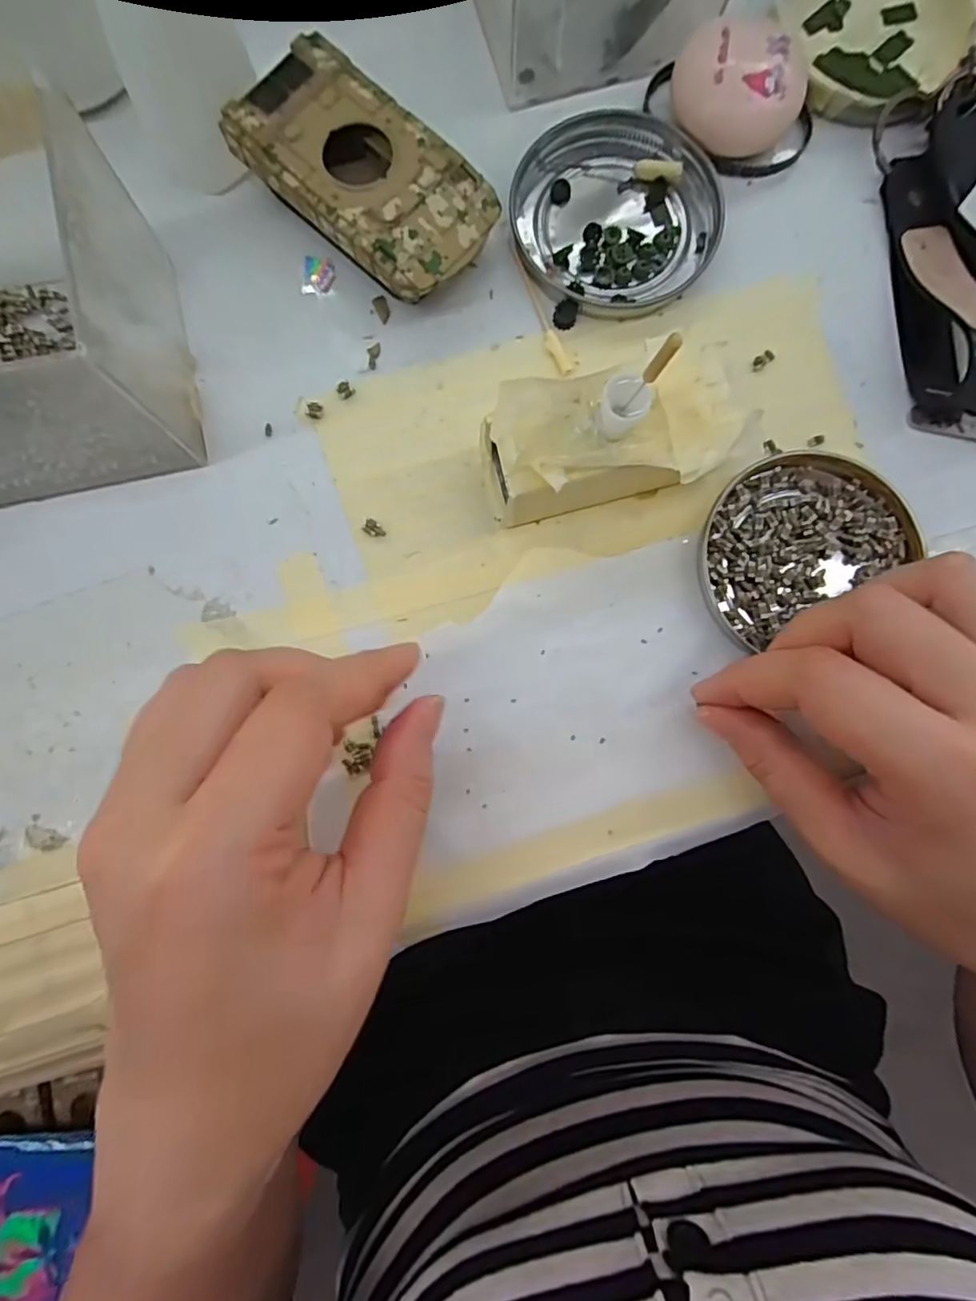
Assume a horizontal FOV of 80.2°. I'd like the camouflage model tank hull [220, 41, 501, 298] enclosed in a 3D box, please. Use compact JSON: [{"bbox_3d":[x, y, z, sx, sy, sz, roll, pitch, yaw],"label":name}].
[{"bbox_3d":[-0.045,-0.169,0.215,0.094,0.025,0.053,43,86,3],"label":"camouflage model tank hull"}]

